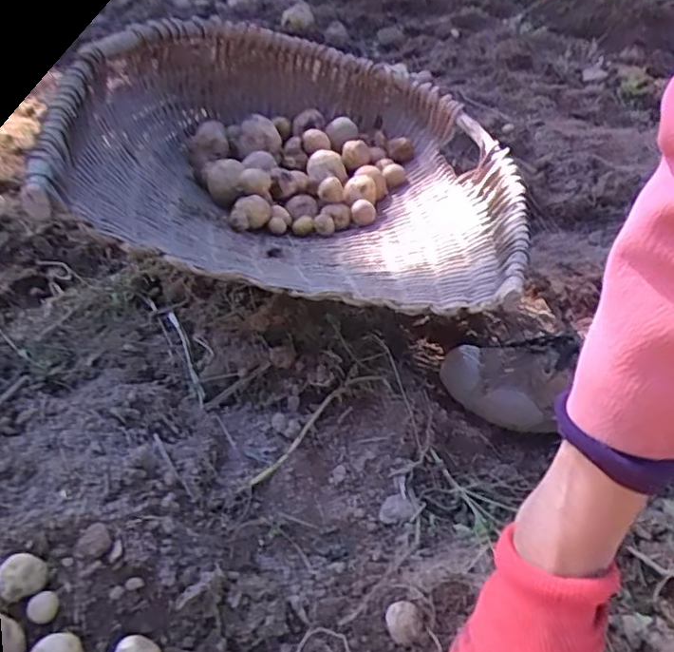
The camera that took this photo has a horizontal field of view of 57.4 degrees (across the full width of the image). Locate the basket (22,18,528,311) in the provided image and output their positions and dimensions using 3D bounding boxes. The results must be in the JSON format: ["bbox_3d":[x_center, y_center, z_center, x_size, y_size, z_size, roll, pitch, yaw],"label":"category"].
[{"bbox_3d":[-0.040,-0.184,0.696,0.445,0.169,0.581,6,42,-6],"label":"basket"}]

